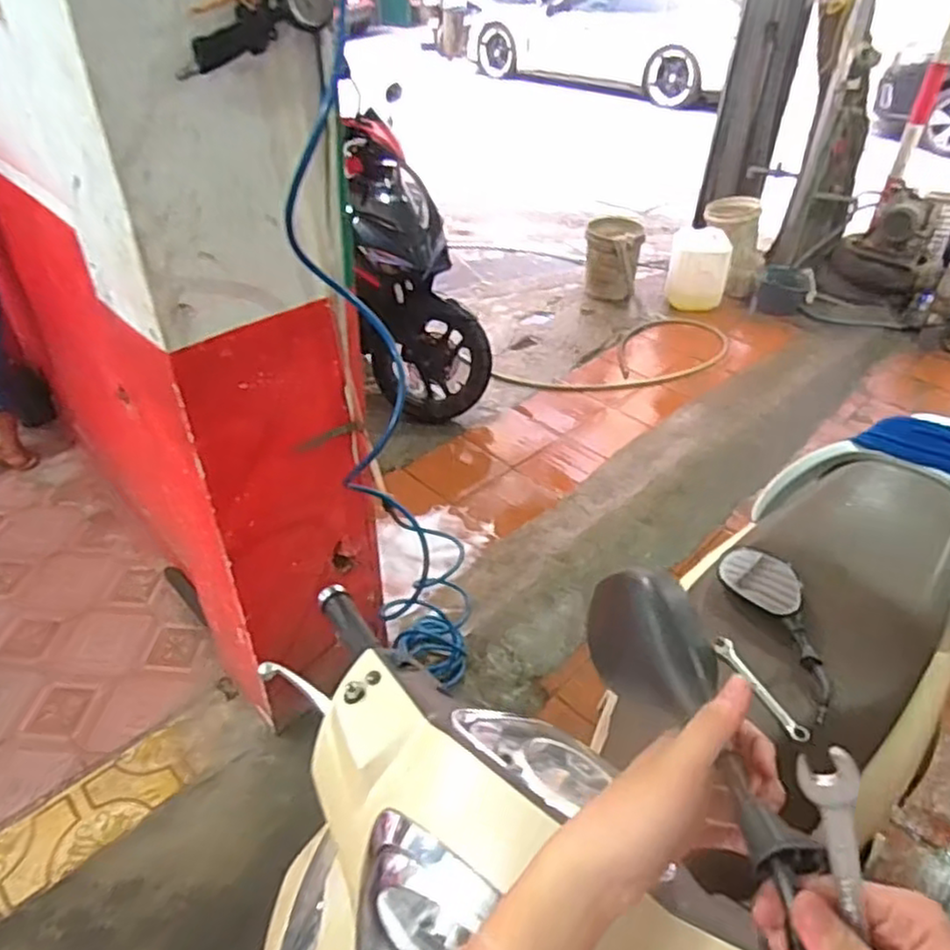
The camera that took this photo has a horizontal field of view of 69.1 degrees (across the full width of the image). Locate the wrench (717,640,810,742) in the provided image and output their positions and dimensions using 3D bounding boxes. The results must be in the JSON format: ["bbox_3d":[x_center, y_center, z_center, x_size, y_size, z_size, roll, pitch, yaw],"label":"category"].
[{"bbox_3d":[0.384,0.289,0.936,0.032,0.015,0.165,-15,43,-19],"label":"wrench"}]

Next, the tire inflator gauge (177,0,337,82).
[{"bbox_3d":[-0.283,-0.581,0.889,0.235,0.080,0.037,-36,49,-13],"label":"tire inflator gauge"}]

